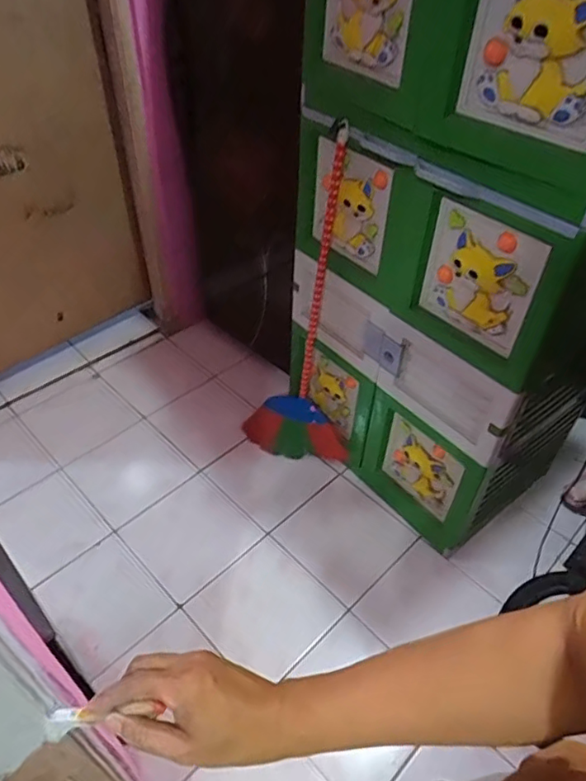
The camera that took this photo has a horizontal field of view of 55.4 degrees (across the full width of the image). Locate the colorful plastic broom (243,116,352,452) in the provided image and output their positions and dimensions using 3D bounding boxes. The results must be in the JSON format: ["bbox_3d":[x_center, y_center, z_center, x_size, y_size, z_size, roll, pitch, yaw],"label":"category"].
[{"bbox_3d":[0.016,-0.147,1.452,0.293,0.932,0.205,-3,47,-6],"label":"colorful plastic broom"}]

